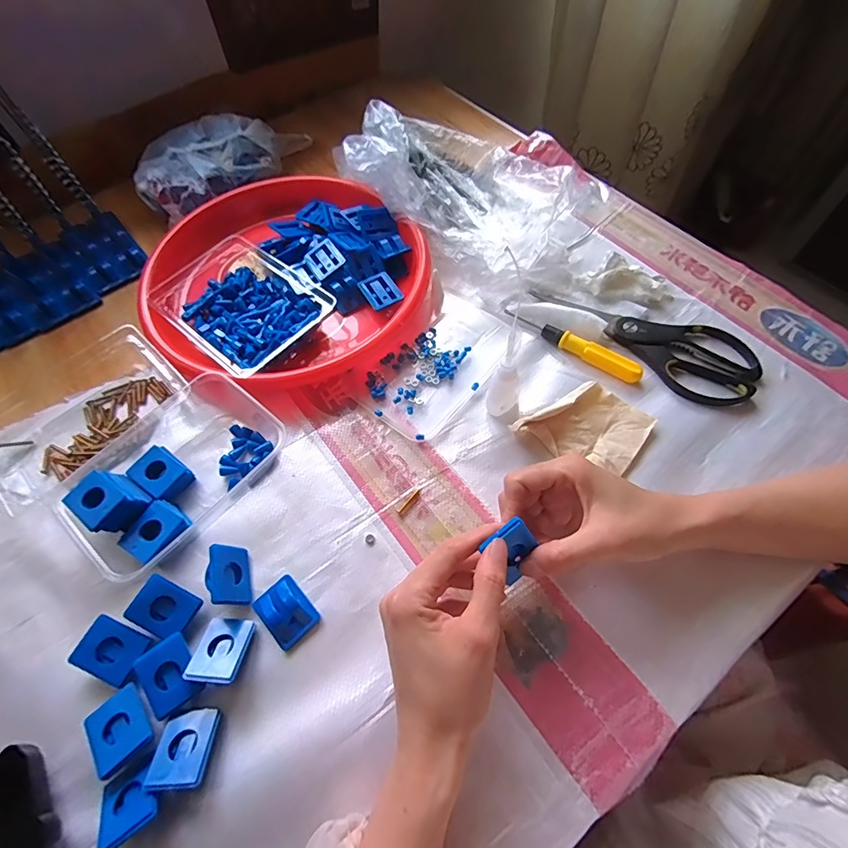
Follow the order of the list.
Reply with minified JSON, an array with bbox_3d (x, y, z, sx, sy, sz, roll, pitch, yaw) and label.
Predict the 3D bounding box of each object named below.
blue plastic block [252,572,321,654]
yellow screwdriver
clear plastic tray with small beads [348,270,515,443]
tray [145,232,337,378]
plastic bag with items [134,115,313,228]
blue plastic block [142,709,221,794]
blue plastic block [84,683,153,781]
[{"bbox_3d":[-0.103,0.140,0.334,0.034,0.014,0.044,-40,67,-18],"label":"blue plastic block"},{"bbox_3d":[0.145,-0.080,0.441,0.141,0.014,0.018,30,67,18],"label":"yellow screwdriver"},{"bbox_3d":[0.011,-0.067,0.435,0.102,0.019,0.163,32,67,18],"label":"clear plastic tray with small beads"},{"bbox_3d":[-0.190,-0.122,0.463,0.182,0.036,0.125,37,69,20],"label":"tray"},{"bbox_3d":[-0.251,-0.339,0.571,0.112,0.059,0.234,38,69,21],"label":"plastic bag with items"},{"bbox_3d":[-0.155,0.209,0.289,0.037,0.006,0.045,-8,32,2],"label":"blue plastic block"},{"bbox_3d":[-0.199,0.198,0.291,0.034,0.009,0.041,-40,67,-17],"label":"blue plastic block"}]

